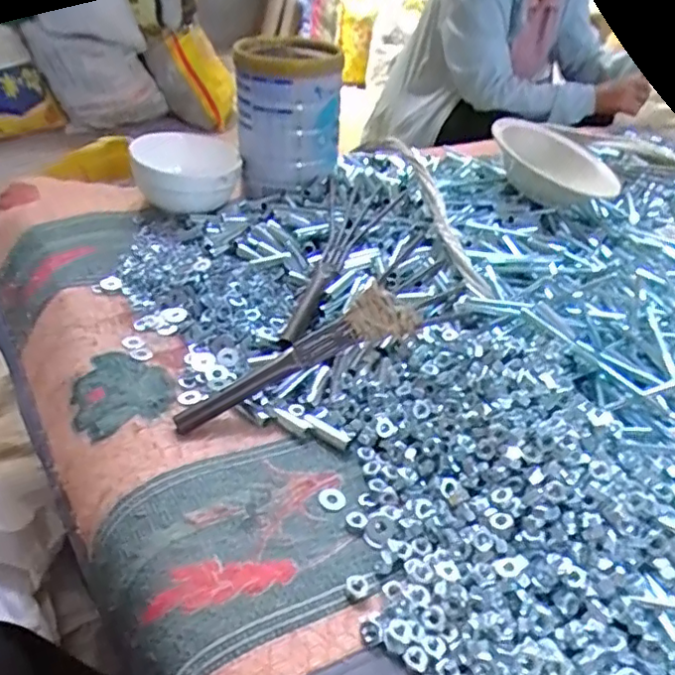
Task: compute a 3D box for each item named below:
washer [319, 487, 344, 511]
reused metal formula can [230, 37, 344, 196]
[{"bbox_3d":[-0.004,0.114,0.438,0.018,0.004,0.019,4,36,-3],"label":"washer"},{"bbox_3d":[-0.061,-0.274,0.771,0.123,0.164,0.130,3,36,-5],"label":"reused metal formula can"}]

